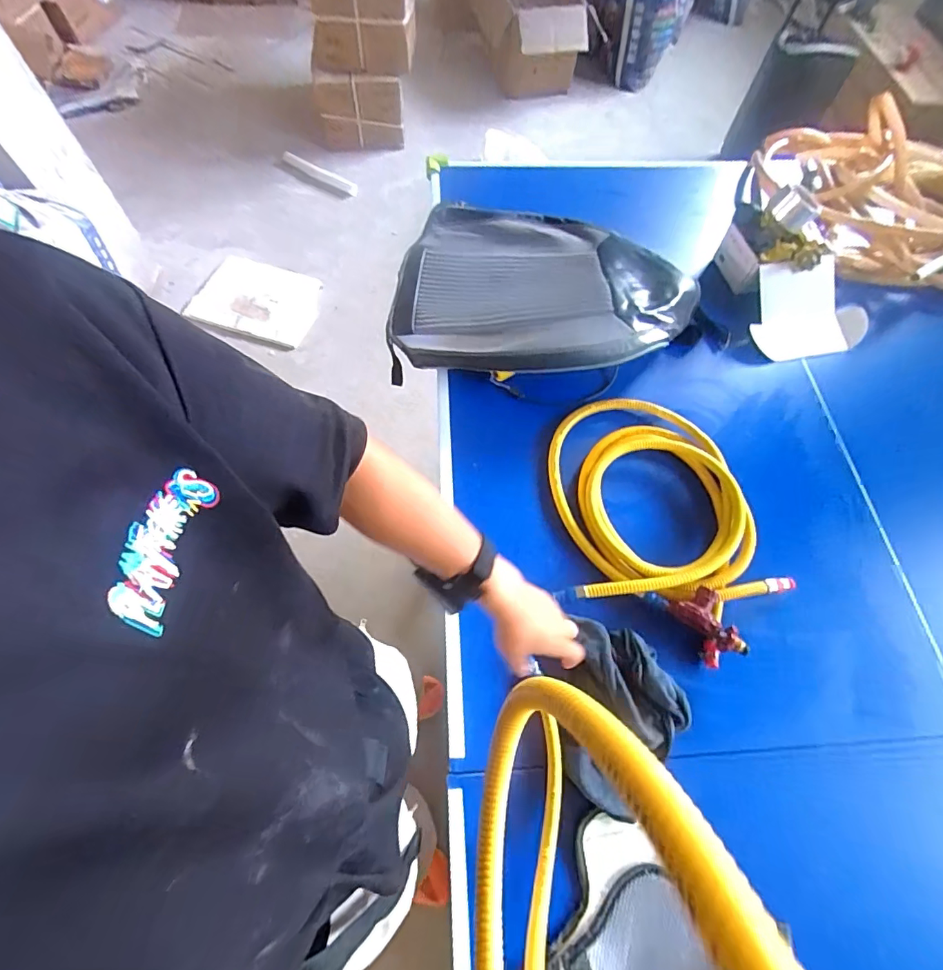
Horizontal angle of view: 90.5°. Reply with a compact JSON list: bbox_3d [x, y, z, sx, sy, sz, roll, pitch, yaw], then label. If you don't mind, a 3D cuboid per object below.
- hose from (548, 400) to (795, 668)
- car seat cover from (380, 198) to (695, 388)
[{"bbox_3d":[0.291,0.057,0.780,0.384,0.063,0.450,-30,69,-16],"label":"hose"},{"bbox_3d":[0.143,-0.416,0.998,0.609,0.140,0.505,7,64,1],"label":"car seat cover"}]

